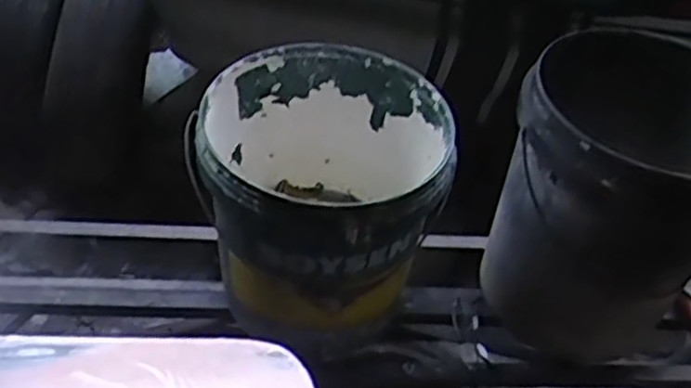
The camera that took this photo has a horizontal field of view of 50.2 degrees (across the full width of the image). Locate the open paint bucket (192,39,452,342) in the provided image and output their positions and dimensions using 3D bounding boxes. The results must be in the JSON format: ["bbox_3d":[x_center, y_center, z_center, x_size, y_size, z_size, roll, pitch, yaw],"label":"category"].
[{"bbox_3d":[-0.035,0.005,0.950,0.298,0.265,0.268,8,44,0],"label":"open paint bucket"}]

